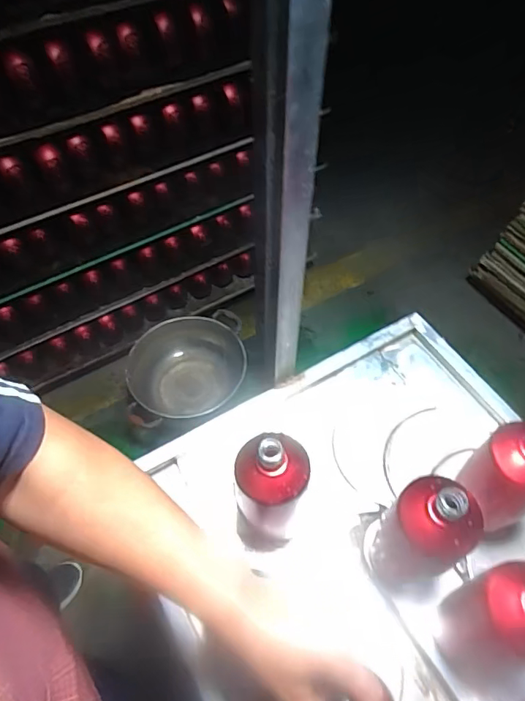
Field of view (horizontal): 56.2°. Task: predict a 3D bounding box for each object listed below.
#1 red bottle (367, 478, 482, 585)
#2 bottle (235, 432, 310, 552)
[{"bbox_3d":[0.167,0.200,0.529,0.072,0.214,0.083,-33,60,-20],"label":"red bottle"},{"bbox_3d":[0.011,0.158,0.558,0.073,0.193,0.063,-3,55,-1],"label":"bottle"}]

